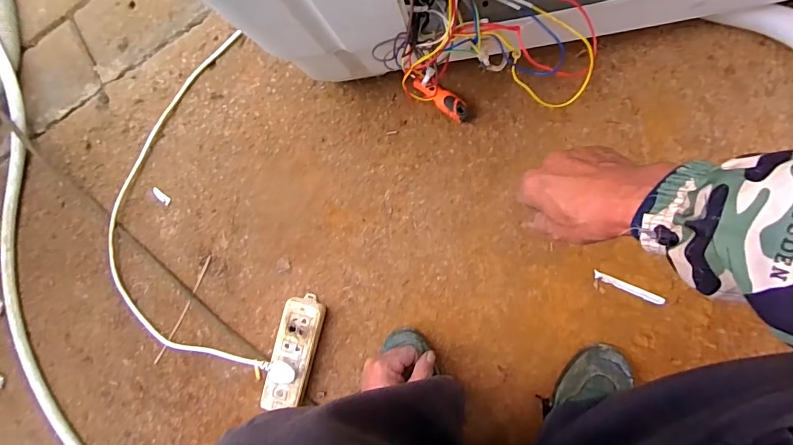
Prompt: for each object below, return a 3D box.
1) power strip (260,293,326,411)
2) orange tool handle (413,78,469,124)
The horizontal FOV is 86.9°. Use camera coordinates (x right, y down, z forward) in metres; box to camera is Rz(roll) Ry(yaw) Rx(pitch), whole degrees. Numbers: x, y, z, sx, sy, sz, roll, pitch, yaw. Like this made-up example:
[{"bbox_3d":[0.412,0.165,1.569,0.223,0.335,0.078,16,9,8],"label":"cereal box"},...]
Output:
[{"bbox_3d":[-0.161,0.202,0.650,0.066,0.041,0.177,12,93,11],"label":"power strip"},{"bbox_3d":[0.066,-0.179,0.612,0.089,0.028,0.027,37,99,8],"label":"orange tool handle"}]

